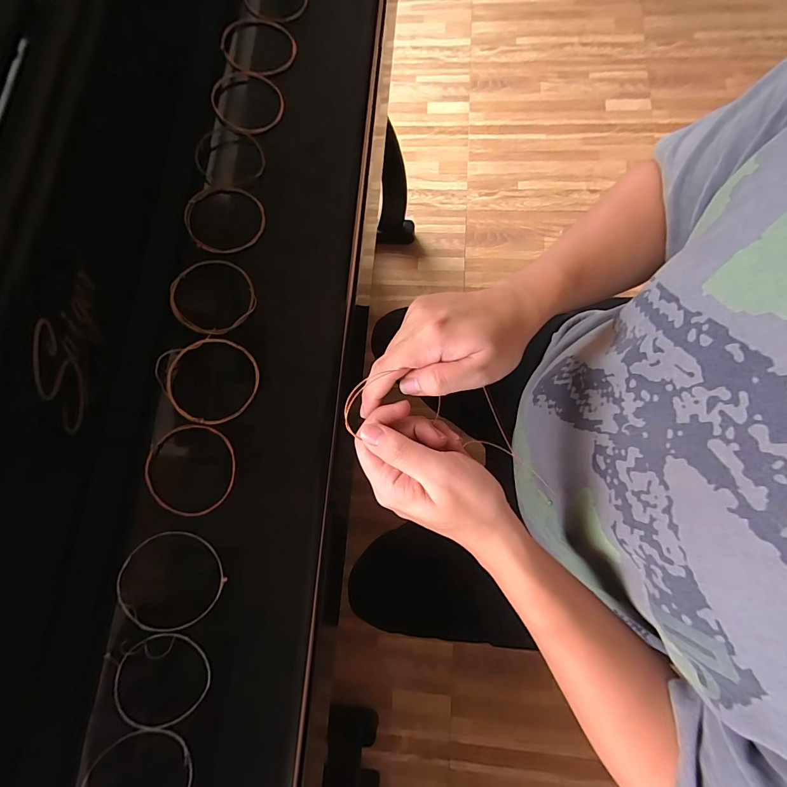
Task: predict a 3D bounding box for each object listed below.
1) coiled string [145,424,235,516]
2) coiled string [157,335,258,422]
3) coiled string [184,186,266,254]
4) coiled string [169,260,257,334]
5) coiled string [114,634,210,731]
[{"bbox_3d":[-0.168,0.063,0.319,0.069,0.005,0.074,4,81,-10],"label":"coiled string"},{"bbox_3d":[-0.156,-0.011,0.331,0.078,0.008,0.073,-27,93,-10],"label":"coiled string"},{"bbox_3d":[-0.160,-0.169,0.367,0.072,0.010,0.074,-10,78,-15],"label":"coiled string"},{"bbox_3d":[-0.165,-0.089,0.352,0.074,0.012,0.070,-1,78,4],"label":"coiled string"},{"bbox_3d":[-0.172,0.214,0.288,0.069,0.007,0.063,1,81,-5],"label":"coiled string"}]

